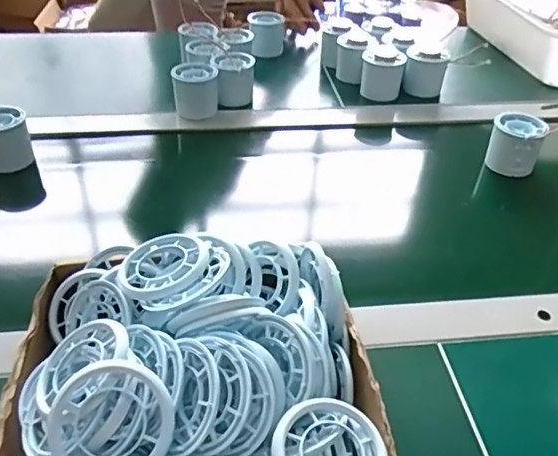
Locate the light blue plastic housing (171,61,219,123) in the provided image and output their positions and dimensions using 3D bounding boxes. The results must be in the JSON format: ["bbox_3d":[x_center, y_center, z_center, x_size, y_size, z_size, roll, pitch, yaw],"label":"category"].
[{"bbox_3d":[-0.103,-0.169,0.704,0.055,0.067,0.050,-4,39,-6],"label":"light blue plastic housing"}]

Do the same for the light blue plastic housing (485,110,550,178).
[{"bbox_3d":[0.260,-0.094,0.619,0.059,0.056,0.049,23,44,25],"label":"light blue plastic housing"}]

